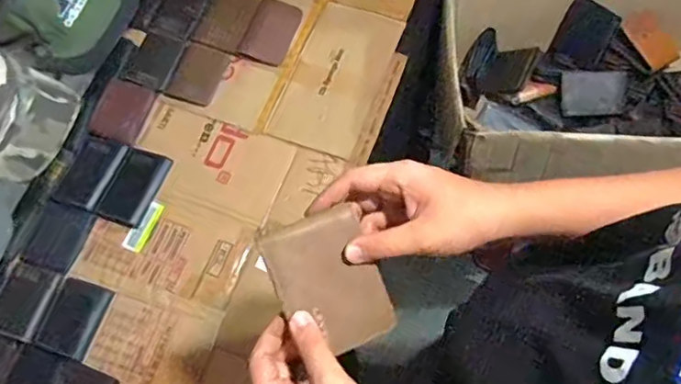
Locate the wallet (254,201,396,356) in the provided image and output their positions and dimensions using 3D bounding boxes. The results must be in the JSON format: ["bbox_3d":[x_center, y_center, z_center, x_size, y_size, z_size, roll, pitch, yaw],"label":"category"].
[{"bbox_3d":[-0.009,0.072,0.450,0.082,0.010,0.111,-22,92,-14],"label":"wallet"}]

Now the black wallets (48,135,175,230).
[{"bbox_3d":[-0.397,-0.023,0.972,0.161,0.011,0.132,18,70,7],"label":"black wallets"}]

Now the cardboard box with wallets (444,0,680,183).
[{"bbox_3d":[0.478,-0.198,0.971,0.544,0.216,0.388,0,67,6],"label":"cardboard box with wallets"}]

